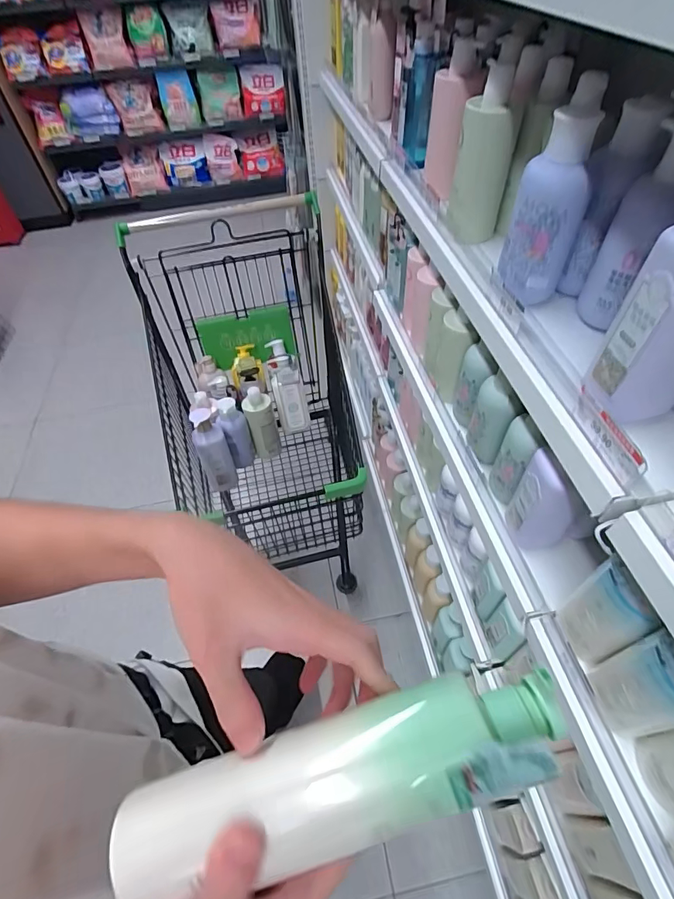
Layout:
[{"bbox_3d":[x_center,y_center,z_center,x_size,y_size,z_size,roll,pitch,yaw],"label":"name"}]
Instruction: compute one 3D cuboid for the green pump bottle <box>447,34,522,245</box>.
[{"bbox_3d":[0.210,-0.420,0.626,0.074,0.225,0.066,10,53,12],"label":"green pump bottle"}]

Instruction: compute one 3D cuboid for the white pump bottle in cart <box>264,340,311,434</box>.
[{"bbox_3d":[-0.144,-0.178,1.269,0.085,0.266,0.069,-16,19,-8],"label":"white pump bottle in cart"}]

